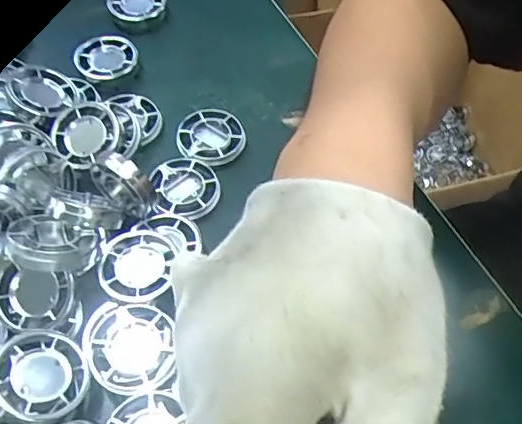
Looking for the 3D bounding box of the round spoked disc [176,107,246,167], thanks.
[{"bbox_3d":[-0.029,-0.045,0.326,0.040,0.007,0.039,0,57,0],"label":"round spoked disc"}]

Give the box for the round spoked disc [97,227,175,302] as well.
[{"bbox_3d":[-0.059,0.027,0.268,0.035,0.010,0.037,0,57,0],"label":"round spoked disc"}]

